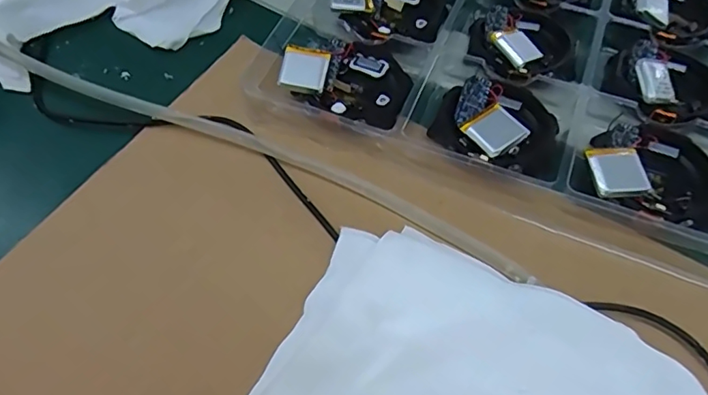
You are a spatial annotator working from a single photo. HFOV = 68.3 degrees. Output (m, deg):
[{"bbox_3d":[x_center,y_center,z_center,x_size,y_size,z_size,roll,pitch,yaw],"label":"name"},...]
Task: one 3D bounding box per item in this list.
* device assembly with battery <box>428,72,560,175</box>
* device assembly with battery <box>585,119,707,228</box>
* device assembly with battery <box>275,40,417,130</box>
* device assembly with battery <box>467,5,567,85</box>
[{"bbox_3d":[0.064,-0.034,0.237,0.054,0.017,0.049,18,62,12],"label":"device assembly with battery"},{"bbox_3d":[0.127,-0.011,0.222,0.054,0.017,0.048,19,62,12],"label":"device assembly with battery"},{"bbox_3d":[-0.003,-0.061,0.252,0.058,0.018,0.045,9,60,7],"label":"device assembly with battery"},{"bbox_3d":[0.084,-0.081,0.262,0.045,0.011,0.046,-38,65,-19],"label":"device assembly with battery"}]

